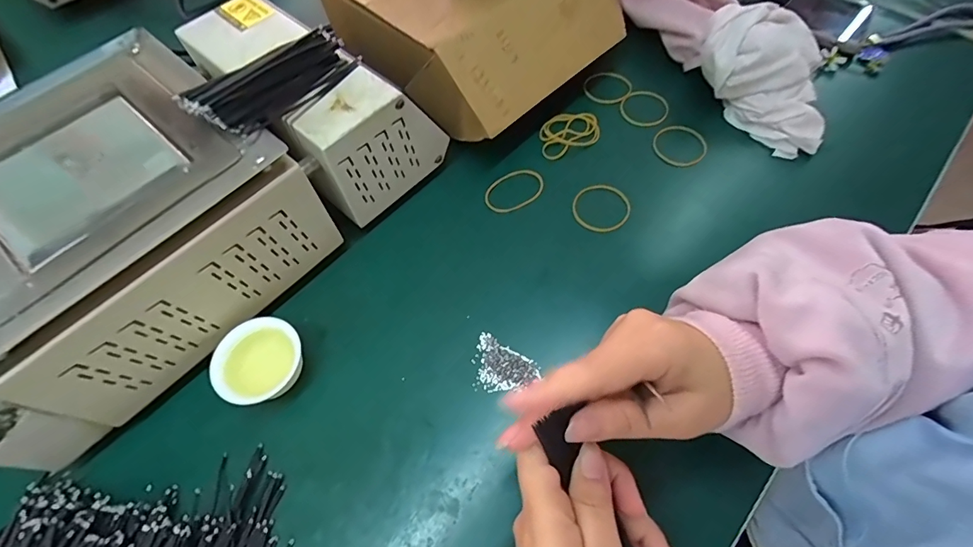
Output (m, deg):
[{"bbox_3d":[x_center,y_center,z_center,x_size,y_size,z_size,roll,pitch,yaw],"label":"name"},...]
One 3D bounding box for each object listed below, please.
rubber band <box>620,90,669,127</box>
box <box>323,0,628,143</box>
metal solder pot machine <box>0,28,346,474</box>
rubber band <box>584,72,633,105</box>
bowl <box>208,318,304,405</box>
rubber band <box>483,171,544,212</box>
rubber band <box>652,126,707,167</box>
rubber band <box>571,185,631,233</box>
[{"bbox_3d":[0.145,-0.151,0.408,0.043,0.007,0.038,14,77,8],"label":"rubber band"},{"bbox_3d":[-0.014,-0.225,0.402,0.215,0.086,0.198,39,69,20],"label":"box"},{"bbox_3d":[-0.248,-0.025,0.290,0.184,0.109,0.210,36,68,19],"label":"metal solder pot machine"},{"bbox_3d":[0.114,-0.176,0.419,0.045,0.008,0.034,15,63,10],"label":"rubber band"},{"bbox_3d":[-0.145,0.060,0.289,0.053,0.033,0.046,-39,67,-18],"label":"bowl"},{"bbox_3d":[0.023,-0.068,0.364,0.035,0.006,0.051,40,69,20],"label":"rubber band"},{"bbox_3d":[0.168,-0.112,0.386,0.043,0.008,0.044,-1,65,2],"label":"rubber band"},{"bbox_3d":[0.092,-0.052,0.356,0.044,0.006,0.044,-1,68,2],"label":"rubber band"}]

